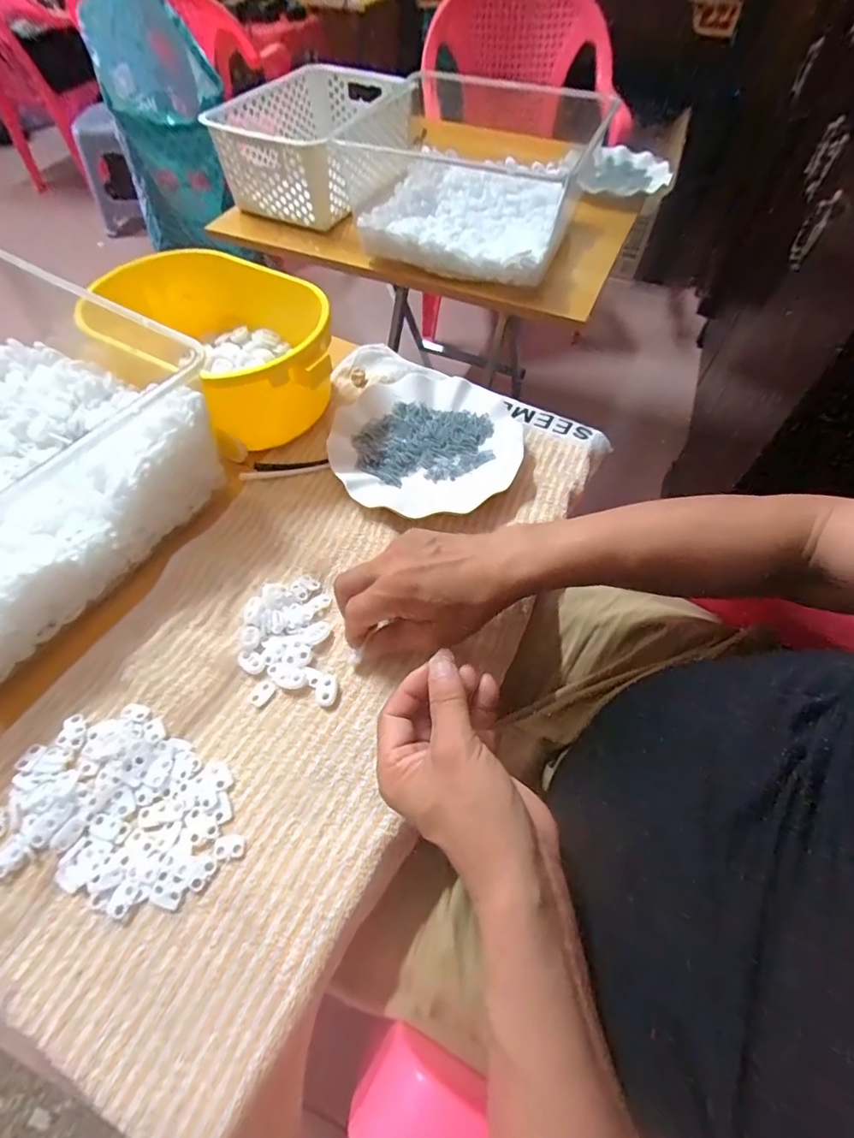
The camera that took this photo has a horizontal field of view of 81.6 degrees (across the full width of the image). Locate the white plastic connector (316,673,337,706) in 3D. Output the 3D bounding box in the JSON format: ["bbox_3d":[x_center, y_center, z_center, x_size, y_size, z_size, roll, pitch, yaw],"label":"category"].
[{"bbox_3d":[-0.074,0.088,0.363,0.015,0.004,0.024,-1,57,-2],"label":"white plastic connector"}]

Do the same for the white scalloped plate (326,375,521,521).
[{"bbox_3d":[0.001,-0.125,0.488,0.179,0.020,0.190,0,57,-1],"label":"white scalloped plate"}]

